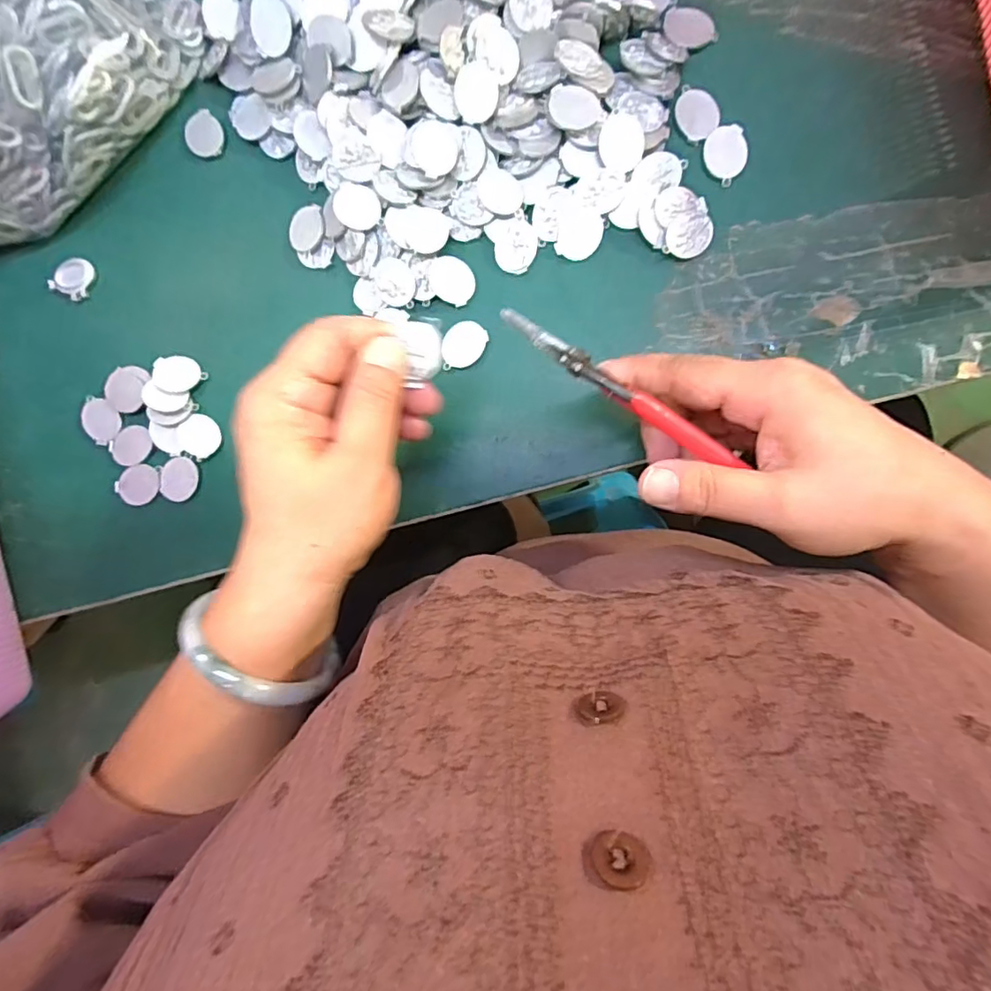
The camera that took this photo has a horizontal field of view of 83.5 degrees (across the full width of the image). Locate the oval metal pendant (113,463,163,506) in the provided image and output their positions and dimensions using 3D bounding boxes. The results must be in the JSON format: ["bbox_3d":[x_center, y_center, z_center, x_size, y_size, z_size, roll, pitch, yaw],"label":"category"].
[{"bbox_3d":[-0.201,-0.006,0.313,0.020,0.004,0.024,43,96,2],"label":"oval metal pendant"}]

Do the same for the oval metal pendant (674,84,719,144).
[{"bbox_3d":[0.100,-0.193,0.278,0.021,0.004,0.027,-34,89,6],"label":"oval metal pendant"}]

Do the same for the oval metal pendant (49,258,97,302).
[{"bbox_3d":[-0.244,-0.126,0.320,0.024,0.004,0.023,27,95,4],"label":"oval metal pendant"}]

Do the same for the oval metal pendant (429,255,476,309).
[{"bbox_3d":[-0.023,-0.114,0.293,0.026,0.004,0.022,33,95,3],"label":"oval metal pendant"}]

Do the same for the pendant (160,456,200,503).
[{"bbox_3d":[-0.178,-0.009,0.312,0.021,0.004,0.025,16,94,5],"label":"pendant"}]

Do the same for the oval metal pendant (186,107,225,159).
[{"bbox_3d":[-0.164,-0.203,0.311,0.021,0.004,0.028,-40,88,6],"label":"oval metal pendant"}]

